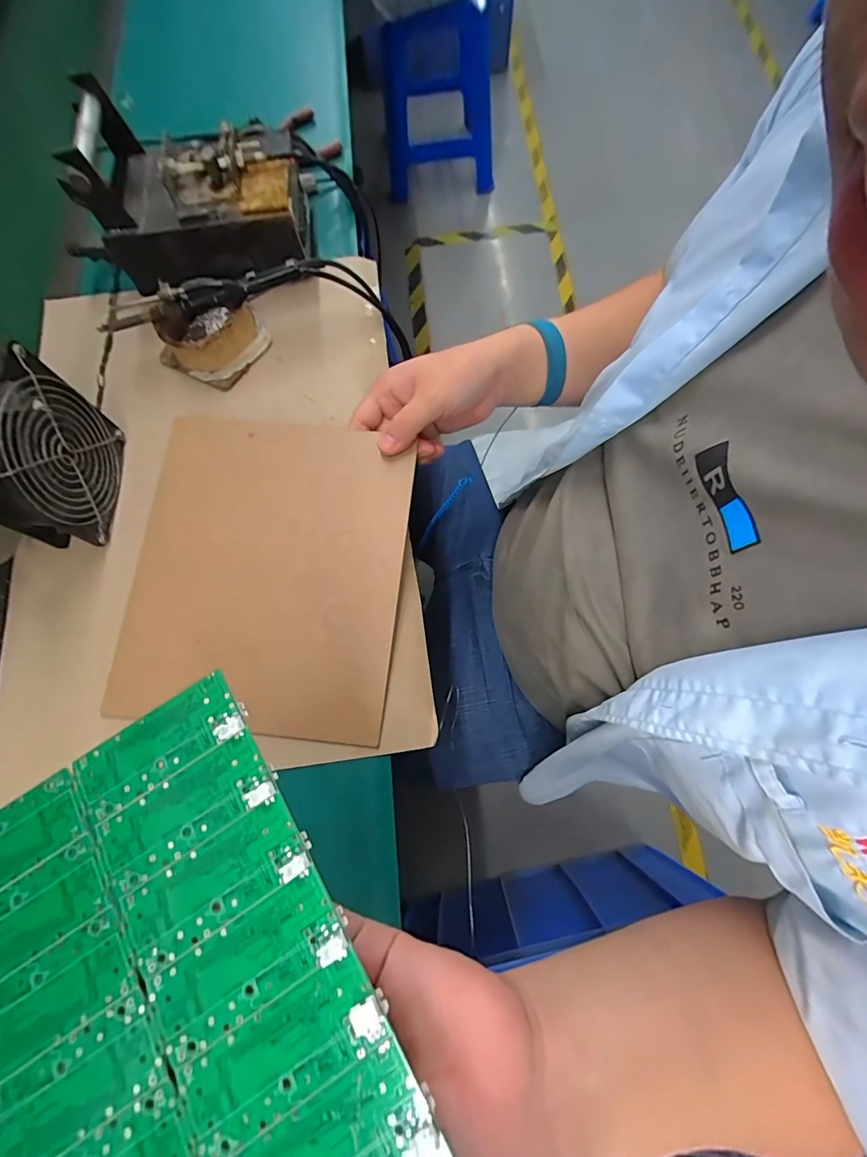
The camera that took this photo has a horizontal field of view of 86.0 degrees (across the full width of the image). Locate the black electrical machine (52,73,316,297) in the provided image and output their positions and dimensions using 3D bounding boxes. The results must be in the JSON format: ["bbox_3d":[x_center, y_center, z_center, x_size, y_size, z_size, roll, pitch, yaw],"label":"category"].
[{"bbox_3d":[-0.234,-0.381,0.448,0.208,0.102,0.132,-8,73,0],"label":"black electrical machine"}]

